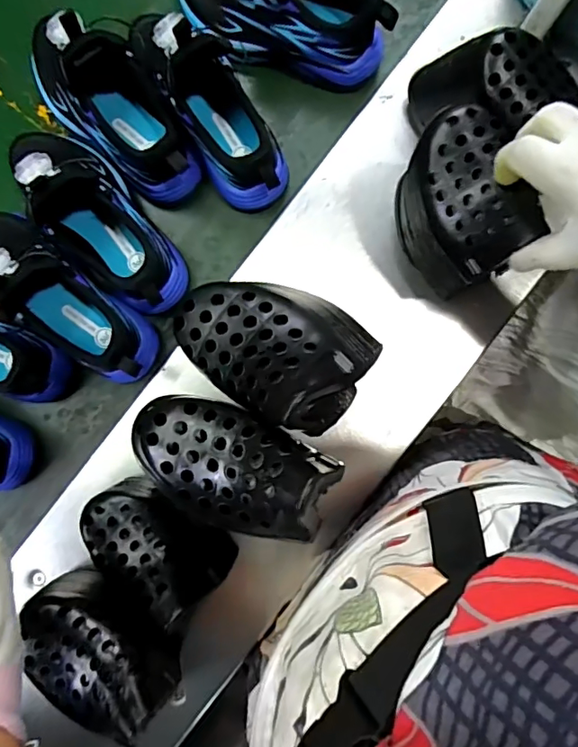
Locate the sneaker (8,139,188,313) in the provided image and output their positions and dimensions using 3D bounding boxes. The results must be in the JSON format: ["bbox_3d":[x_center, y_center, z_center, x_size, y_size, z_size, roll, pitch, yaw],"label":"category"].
[{"bbox_3d":[-0.173,-0.139,0.474,0.086,0.125,0.190,-35,92,-2],"label":"sneaker"}]

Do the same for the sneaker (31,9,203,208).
[{"bbox_3d":[-0.168,-0.252,0.486,0.209,0.130,0.075,42,88,-2],"label":"sneaker"}]

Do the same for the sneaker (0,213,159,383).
[{"bbox_3d":[-0.213,-0.070,0.466,0.206,0.132,0.062,39,89,-2],"label":"sneaker"}]

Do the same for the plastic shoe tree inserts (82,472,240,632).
[{"bbox_3d":[-0.113,0.144,0.450,0.126,0.089,0.081,45,88,-2],"label":"plastic shoe tree inserts"}]

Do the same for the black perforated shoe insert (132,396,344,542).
[{"bbox_3d":[-0.040,0.063,0.348,0.142,0.071,0.075,20,89,-2],"label":"black perforated shoe insert"}]

